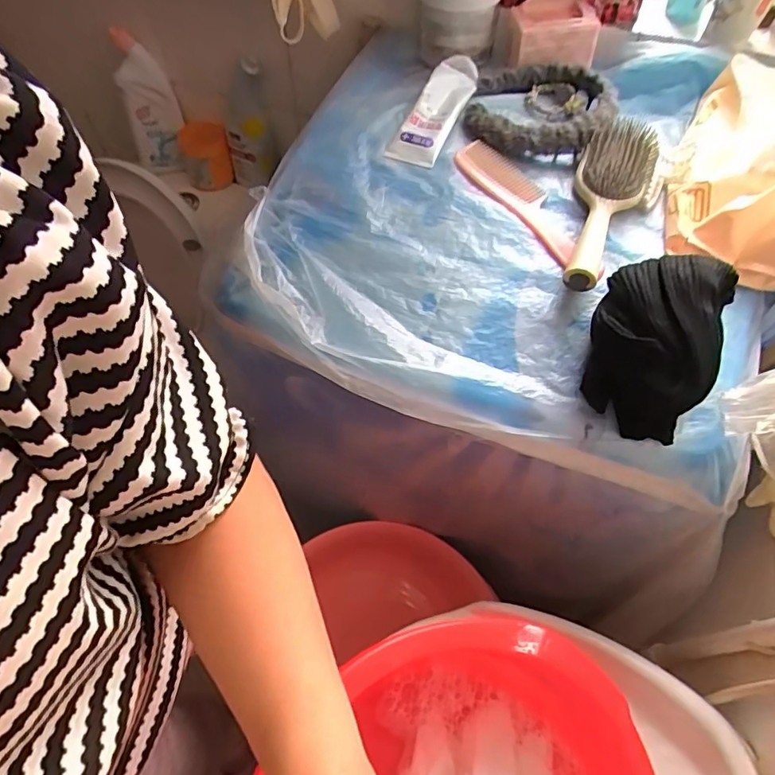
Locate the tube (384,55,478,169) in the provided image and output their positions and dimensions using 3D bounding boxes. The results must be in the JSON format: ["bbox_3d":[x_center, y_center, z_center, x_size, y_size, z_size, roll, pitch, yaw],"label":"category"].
[{"bbox_3d":[0.059,-0.321,0.594,0.054,0.024,0.165,24,74,13],"label":"tube"}]

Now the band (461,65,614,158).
[{"bbox_3d":[0.171,-0.316,0.584,0.155,0.040,0.138,20,60,11],"label":"band"}]

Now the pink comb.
[{"bbox_3d":[0.143,-0.188,0.534,0.048,0.016,0.202,-28,63,-17],"label":"pink comb"}]

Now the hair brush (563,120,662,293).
[{"bbox_3d":[0.216,-0.188,0.513,0.070,0.045,0.212,19,60,10],"label":"hair brush"}]

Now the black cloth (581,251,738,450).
[{"bbox_3d":[0.221,-0.045,0.432,0.092,0.080,0.129,24,61,13],"label":"black cloth"}]

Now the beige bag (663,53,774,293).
[{"bbox_3d":[0.370,-0.227,0.516,0.142,0.081,0.249,27,62,14],"label":"beige bag"}]

